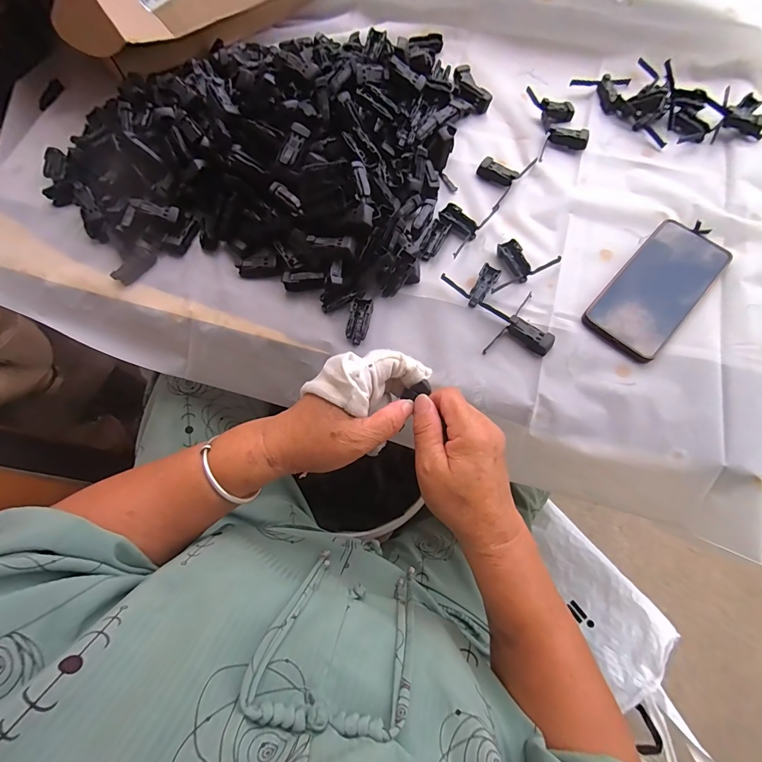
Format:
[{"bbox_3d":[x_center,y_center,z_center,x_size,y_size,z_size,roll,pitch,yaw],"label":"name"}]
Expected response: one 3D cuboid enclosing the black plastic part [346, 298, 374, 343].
[{"bbox_3d":[-0.022,-0.062,0.389,0.021,0.010,0.050,10,72,5],"label":"black plastic part"}]

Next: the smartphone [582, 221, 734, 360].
[{"bbox_3d":[0.287,-0.097,0.391,0.081,0.013,0.164,41,76,11],"label":"smartphone"}]

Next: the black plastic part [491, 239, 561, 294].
[{"bbox_3d":[0.145,-0.129,0.407,0.082,0.008,0.047,-25,73,-6],"label":"black plastic part"}]

